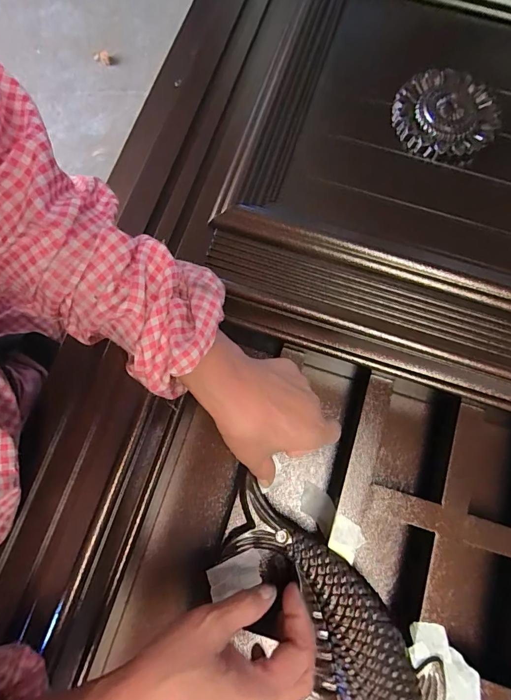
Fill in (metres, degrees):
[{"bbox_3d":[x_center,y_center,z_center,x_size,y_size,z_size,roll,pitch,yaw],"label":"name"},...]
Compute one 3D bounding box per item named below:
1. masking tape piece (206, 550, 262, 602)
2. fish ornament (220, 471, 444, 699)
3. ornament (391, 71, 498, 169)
[{"bbox_3d":[-0.019,0.200,0.339,0.047,0.008,0.028,-14,78,-5],"label":"masking tape piece"},{"bbox_3d":[0.063,0.233,0.321,0.098,0.017,0.262,-32,77,-8],"label":"fish ornament"},{"bbox_3d":[0.218,-0.270,0.434,0.114,0.012,0.116,0,77,0],"label":"ornament"}]

